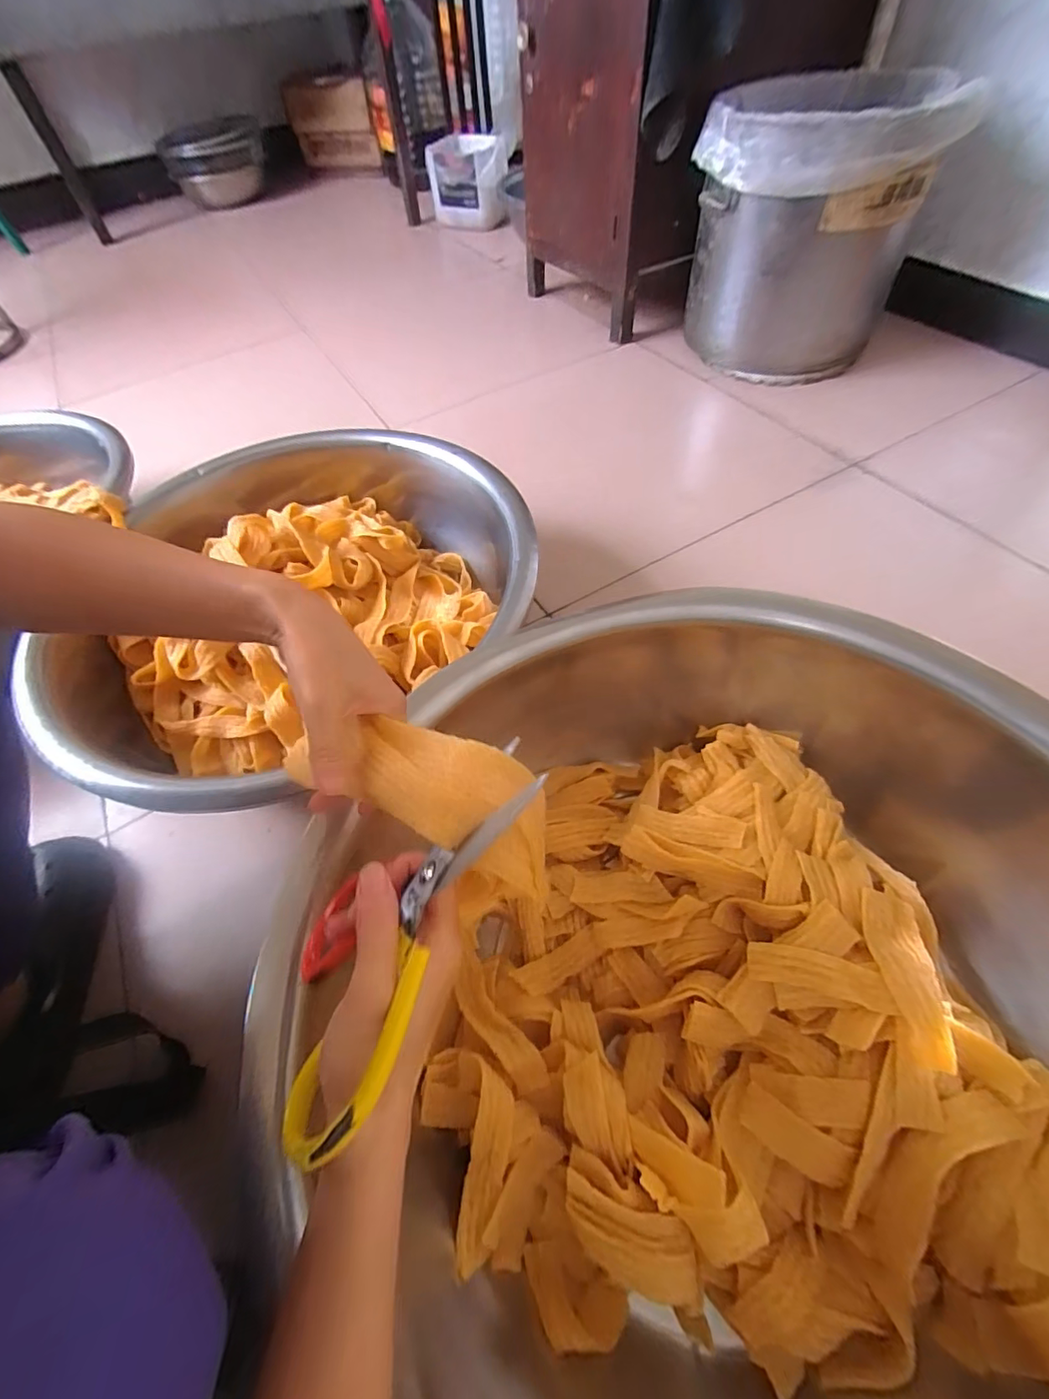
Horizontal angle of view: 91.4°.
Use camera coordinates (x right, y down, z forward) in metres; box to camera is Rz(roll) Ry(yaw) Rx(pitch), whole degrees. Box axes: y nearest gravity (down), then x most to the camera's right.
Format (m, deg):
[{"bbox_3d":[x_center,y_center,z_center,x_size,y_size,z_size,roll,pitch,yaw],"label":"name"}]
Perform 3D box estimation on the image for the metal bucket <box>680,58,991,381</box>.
[{"bbox_3d":[0.526,-0.879,0.970,0.364,0.359,0.395,20,60,17],"label":"metal bucket"}]

